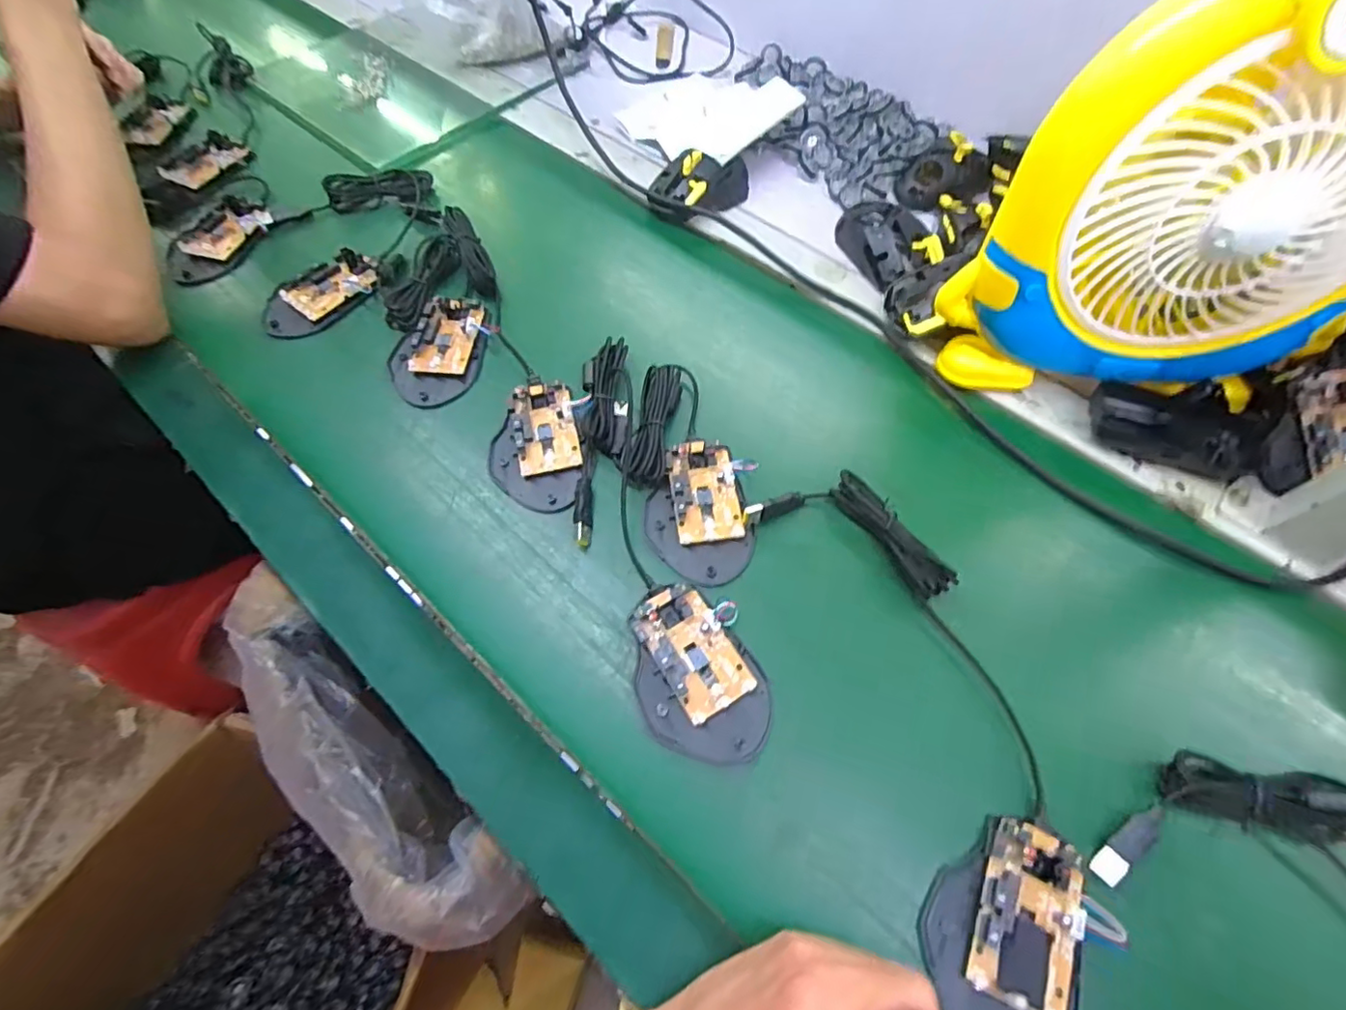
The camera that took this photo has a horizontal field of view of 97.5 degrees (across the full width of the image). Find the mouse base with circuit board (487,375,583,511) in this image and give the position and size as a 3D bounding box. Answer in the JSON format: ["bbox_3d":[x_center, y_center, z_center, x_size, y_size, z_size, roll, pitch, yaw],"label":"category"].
[{"bbox_3d":[-0.100,-0.048,0.433,0.067,0.016,0.107,0,63,0],"label":"mouse base with circuit board"}]

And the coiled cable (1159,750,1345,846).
[{"bbox_3d":[0.318,0.158,0.319,0.099,0.017,0.033,7,63,4],"label":"coiled cable"}]

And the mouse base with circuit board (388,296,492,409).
[{"bbox_3d":[-0.189,-0.127,0.476,0.070,0.020,0.101,13,64,7],"label":"mouse base with circuit board"}]

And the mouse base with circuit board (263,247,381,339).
[{"bbox_3d":[-0.300,-0.178,0.506,0.100,0.023,0.051,-36,68,-16],"label":"mouse base with circuit board"}]

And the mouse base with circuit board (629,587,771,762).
[{"bbox_3d":[0.014,0.099,0.354,0.072,0.017,0.107,-21,65,-10],"label":"mouse base with circuit board"}]

